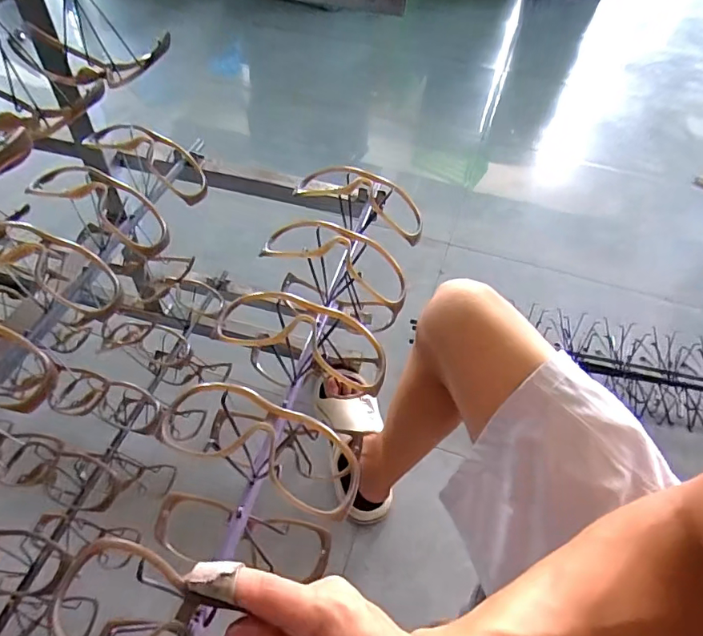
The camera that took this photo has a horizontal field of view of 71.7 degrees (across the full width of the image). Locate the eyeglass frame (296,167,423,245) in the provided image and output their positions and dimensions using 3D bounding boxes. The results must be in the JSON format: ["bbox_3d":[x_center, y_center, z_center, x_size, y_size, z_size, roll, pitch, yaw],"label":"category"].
[{"bbox_3d":[0.011,-0.108,0.466,0.116,0.046,0.058,15,50,9],"label":"eyeglass frame"}]

